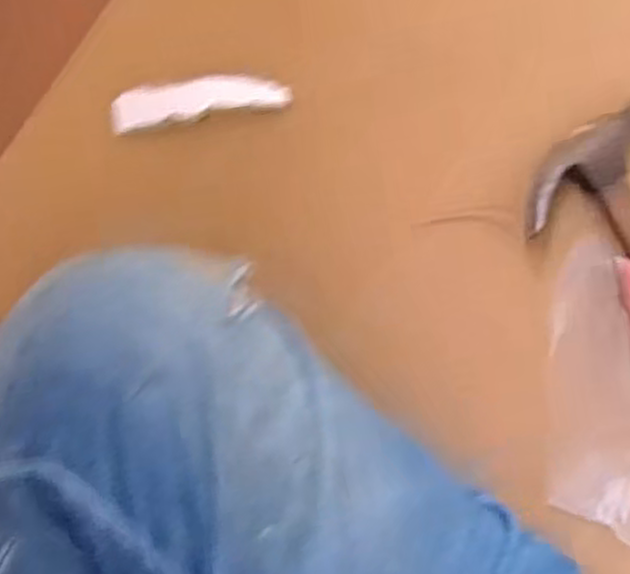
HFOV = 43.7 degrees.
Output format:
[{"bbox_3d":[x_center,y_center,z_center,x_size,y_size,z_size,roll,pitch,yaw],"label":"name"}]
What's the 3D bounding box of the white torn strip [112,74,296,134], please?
[{"bbox_3d":[-0.082,-0.137,0.572,0.128,0.017,0.028,-12,92,-9],"label":"white torn strip"}]

